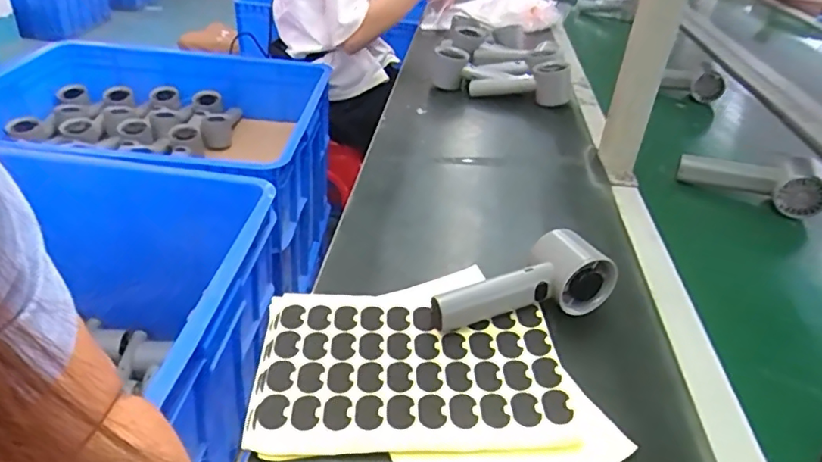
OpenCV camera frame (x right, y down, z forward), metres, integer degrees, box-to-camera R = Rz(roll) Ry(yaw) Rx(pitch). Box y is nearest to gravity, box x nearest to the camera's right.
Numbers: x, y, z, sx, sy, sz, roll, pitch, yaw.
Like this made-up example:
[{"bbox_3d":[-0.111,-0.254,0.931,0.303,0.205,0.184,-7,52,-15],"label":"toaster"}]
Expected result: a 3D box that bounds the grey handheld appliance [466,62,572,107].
[{"bbox_3d":[0.178,-0.236,0.932,0.157,0.061,0.057,5,30,29],"label":"grey handheld appliance"}]

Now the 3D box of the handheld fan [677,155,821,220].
[{"bbox_3d":[0.408,-0.063,0.696,0.155,0.051,0.049,17,36,18],"label":"handheld fan"}]

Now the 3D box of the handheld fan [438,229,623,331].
[{"bbox_3d":[0.089,0.041,0.492,0.153,0.050,0.056,-5,35,-14],"label":"handheld fan"}]

